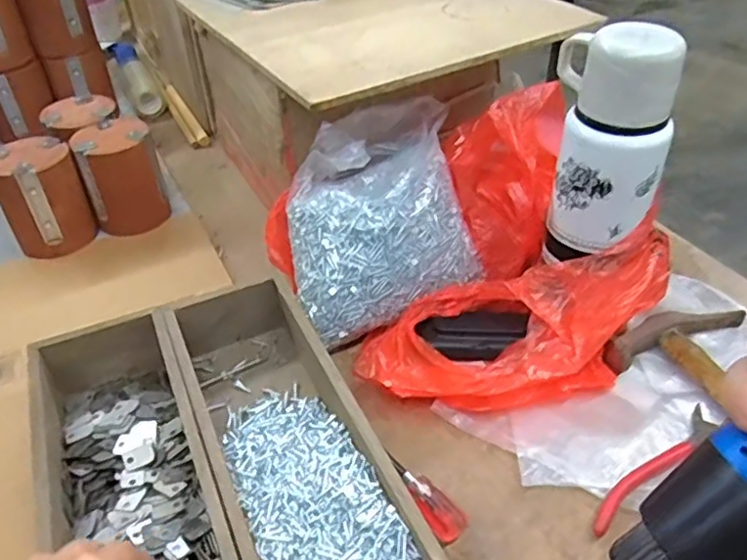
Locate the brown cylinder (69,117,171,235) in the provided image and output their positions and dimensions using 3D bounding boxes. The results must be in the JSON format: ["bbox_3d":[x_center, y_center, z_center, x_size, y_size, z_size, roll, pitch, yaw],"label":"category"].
[{"bbox_3d":[-0.266,-0.109,0.676,0.075,0.102,0.066,-17,43,-18],"label":"brown cylinder"}]

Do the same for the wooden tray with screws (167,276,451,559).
[{"bbox_3d":[-0.058,0.117,0.432,0.100,0.073,0.293,-18,43,-18],"label":"wooden tray with screws"}]

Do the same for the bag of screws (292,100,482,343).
[{"bbox_3d":[0.007,-0.053,0.578,0.177,0.144,0.136,-17,43,-18],"label":"bag of screws"}]

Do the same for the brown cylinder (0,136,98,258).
[{"bbox_3d":[-0.333,-0.082,0.641,0.075,0.101,0.068,-27,47,-27],"label":"brown cylinder"}]

